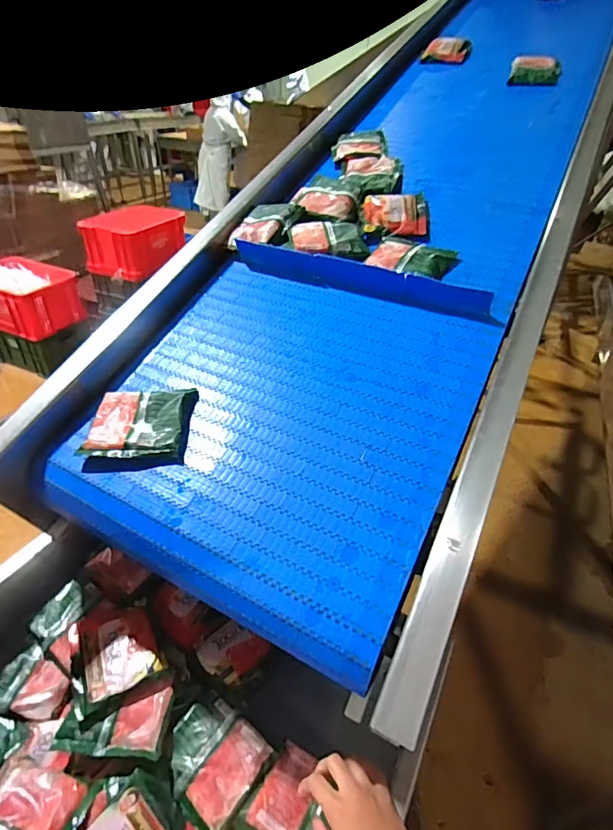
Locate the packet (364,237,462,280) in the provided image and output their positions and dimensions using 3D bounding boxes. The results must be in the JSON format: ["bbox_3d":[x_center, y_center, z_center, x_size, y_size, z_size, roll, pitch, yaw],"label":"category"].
[{"bbox_3d":[0.187,-0.276,0.799,0.152,0.020,0.115,19,52,25],"label":"packet"}]

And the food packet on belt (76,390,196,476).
[{"bbox_3d":[-0.245,0.019,0.655,0.144,0.027,0.132,-3,57,4],"label":"food packet on belt"}]

